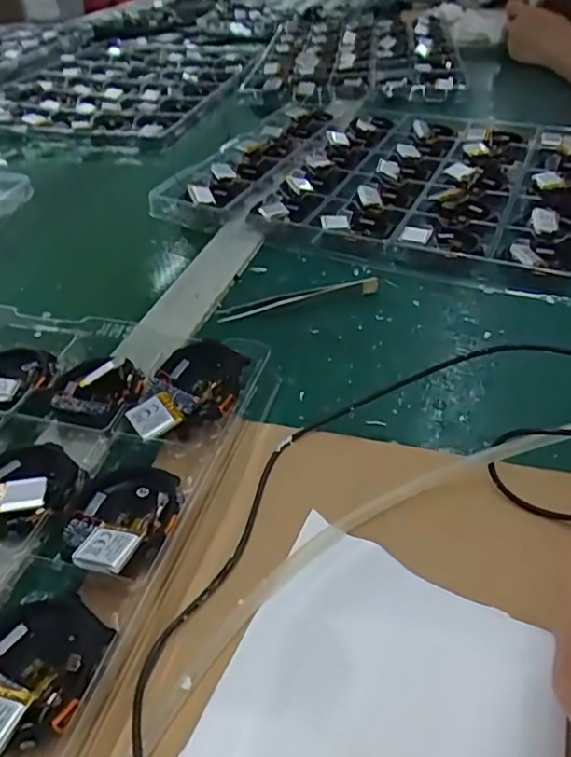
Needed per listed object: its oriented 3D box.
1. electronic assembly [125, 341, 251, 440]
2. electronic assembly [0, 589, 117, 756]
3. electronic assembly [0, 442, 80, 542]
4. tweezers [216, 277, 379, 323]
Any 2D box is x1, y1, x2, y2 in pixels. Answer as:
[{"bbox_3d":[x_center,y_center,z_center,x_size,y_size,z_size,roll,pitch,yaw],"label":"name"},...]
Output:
[{"bbox_3d":[-0.050,0.010,0.300,0.049,0.027,0.061,12,44,15],"label":"electronic assembly"},{"bbox_3d":[-0.090,0.103,0.200,0.045,0.016,0.056,20,47,24],"label":"electronic assembly"},{"bbox_3d":[-0.123,0.051,0.267,0.050,0.012,0.048,-1,42,1],"label":"electronic assembly"},{"bbox_3d":[0.010,-0.056,0.393,0.112,0.009,0.016,-10,42,-8],"label":"tweezers"}]

